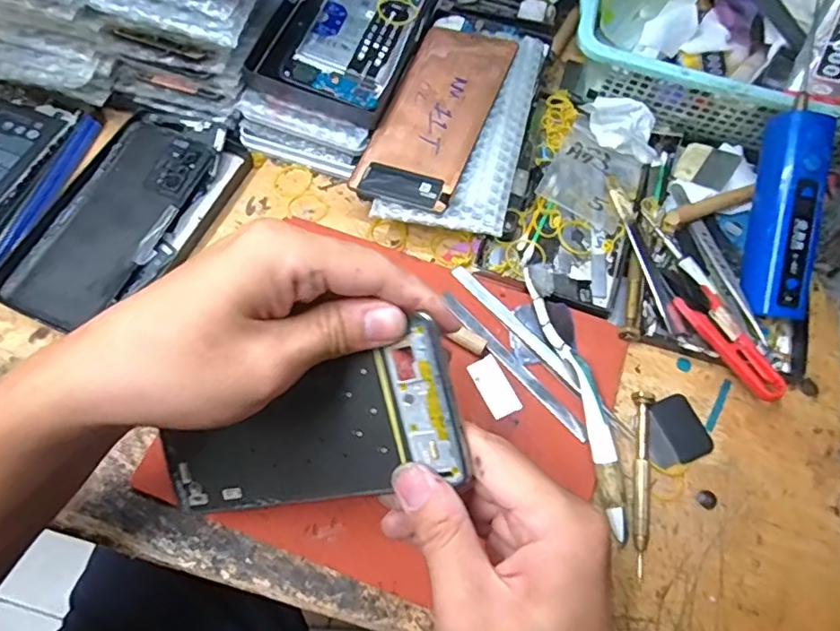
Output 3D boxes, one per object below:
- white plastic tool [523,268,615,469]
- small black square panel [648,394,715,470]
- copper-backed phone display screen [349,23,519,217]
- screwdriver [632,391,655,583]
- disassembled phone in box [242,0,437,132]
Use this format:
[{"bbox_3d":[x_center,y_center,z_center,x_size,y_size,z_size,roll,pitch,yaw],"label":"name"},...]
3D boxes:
[{"bbox_3d":[0.091,0.030,0.352,0.013,0.020,0.125,-15,67,-8],"label":"white plastic tool"},{"bbox_3d":[0.155,0.072,0.350,0.042,0.004,0.039,-20,68,-11],"label":"small black square panel"},{"bbox_3d":[0.013,-0.144,0.406,0.071,0.004,0.154,21,72,13],"label":"copper-backed phone display screen"},{"bbox_3d":[0.131,0.096,0.335,0.011,0.009,0.104,8,66,1],"label":"screwdriver"},{"bbox_3d":[-0.051,-0.225,0.432,0.103,0.024,0.167,20,67,7],"label":"disassembled phone in box"}]

